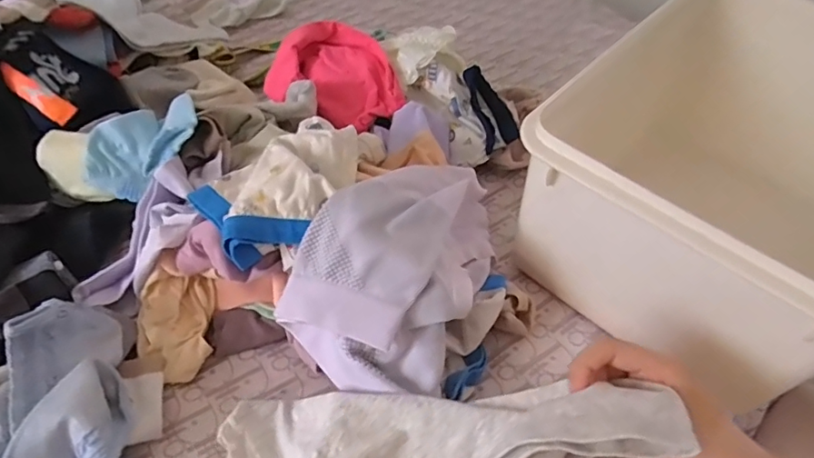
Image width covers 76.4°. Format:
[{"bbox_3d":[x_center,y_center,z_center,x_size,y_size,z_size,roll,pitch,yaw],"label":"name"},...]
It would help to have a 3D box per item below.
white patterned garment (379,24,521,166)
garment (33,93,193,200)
[{"bbox_3d":[0.054,-0.175,0.636,0.102,0.051,0.209,-26,71,-20],"label":"white patterned garment"},{"bbox_3d":[-0.279,-0.081,0.516,0.175,0.069,0.079,-15,47,15],"label":"garment"}]

